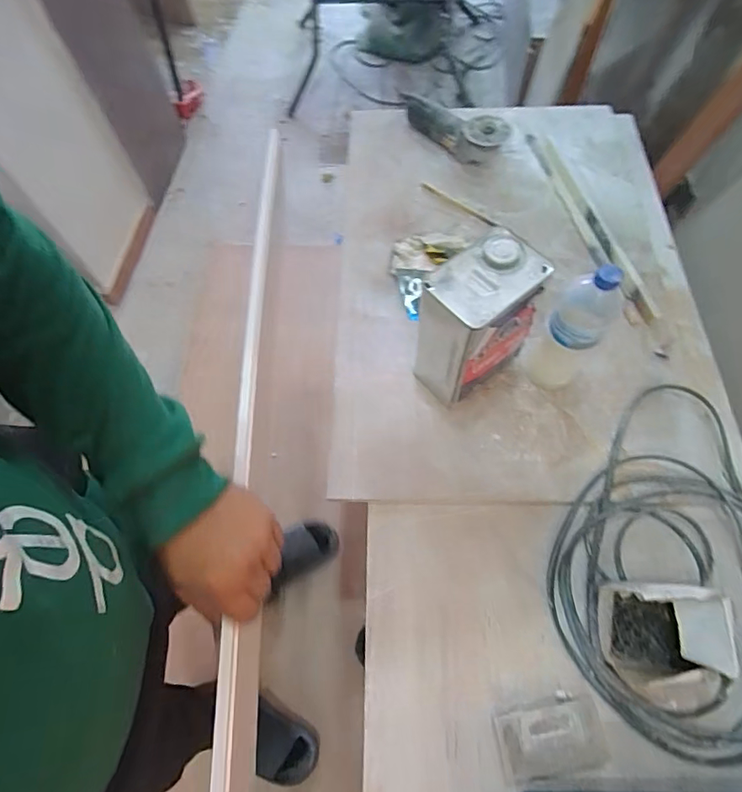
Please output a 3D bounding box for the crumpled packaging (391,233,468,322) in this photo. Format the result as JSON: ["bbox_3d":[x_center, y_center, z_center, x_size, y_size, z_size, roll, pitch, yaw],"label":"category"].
[{"bbox_3d":[0.085,-0.249,0.933,0.116,0.032,0.201,29,68,16],"label":"crumpled packaging"}]

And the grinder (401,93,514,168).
[{"bbox_3d":[0.171,-0.593,1.060,0.288,0.095,0.077,41,72,20],"label":"grinder"}]

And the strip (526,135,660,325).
[{"bbox_3d":[0.421,-0.352,0.957,0.048,0.023,0.504,-14,64,-4],"label":"strip"}]

